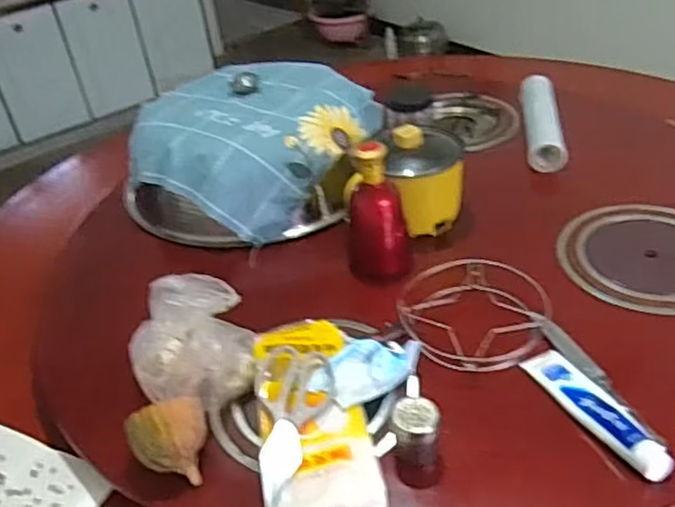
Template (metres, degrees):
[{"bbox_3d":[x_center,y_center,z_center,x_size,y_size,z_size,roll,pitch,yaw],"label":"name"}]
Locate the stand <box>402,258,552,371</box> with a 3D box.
[{"bbox_3d":[0.185,0.079,0.931,0.202,0.035,0.190,-5,36,4],"label":"stand"}]

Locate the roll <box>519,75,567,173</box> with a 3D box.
[{"bbox_3d":[0.403,-0.262,1.327,0.072,0.053,0.293,0,39,10],"label":"roll"}]

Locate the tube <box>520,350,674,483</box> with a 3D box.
[{"bbox_3d":[0.299,0.178,0.786,0.051,0.027,0.208,-19,38,-15],"label":"tube"}]

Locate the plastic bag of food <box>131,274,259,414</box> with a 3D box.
[{"bbox_3d":[-0.177,0.116,0.841,0.145,0.135,0.127,-17,38,-14],"label":"plastic bag of food"}]

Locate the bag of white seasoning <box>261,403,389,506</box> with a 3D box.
[{"bbox_3d":[-0.017,0.243,0.757,0.129,0.044,0.134,-12,36,-5],"label":"bag of white seasoning"}]

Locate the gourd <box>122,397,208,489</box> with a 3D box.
[{"bbox_3d":[-0.190,0.215,0.779,0.087,0.091,0.081,-20,39,-18],"label":"gourd"}]

